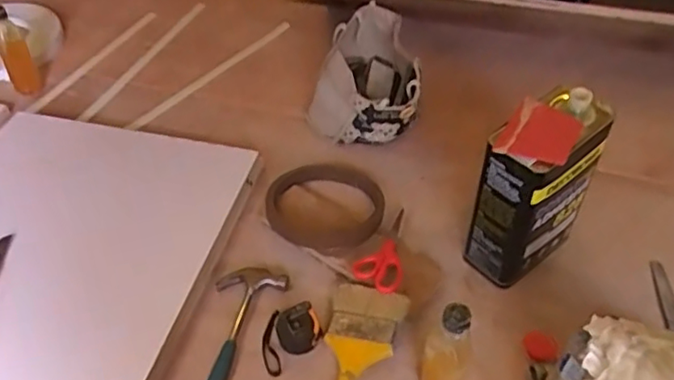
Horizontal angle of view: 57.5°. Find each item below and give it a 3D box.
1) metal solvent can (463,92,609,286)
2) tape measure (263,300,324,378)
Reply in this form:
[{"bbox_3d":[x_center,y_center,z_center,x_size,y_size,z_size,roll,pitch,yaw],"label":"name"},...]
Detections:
[{"bbox_3d":[0.270,0.005,0.856,0.158,0.257,0.095,-34,55,-26],"label":"metal solvent can"},{"bbox_3d":[-0.061,0.193,0.826,0.085,0.031,0.076,-16,49,-12],"label":"tape measure"}]

